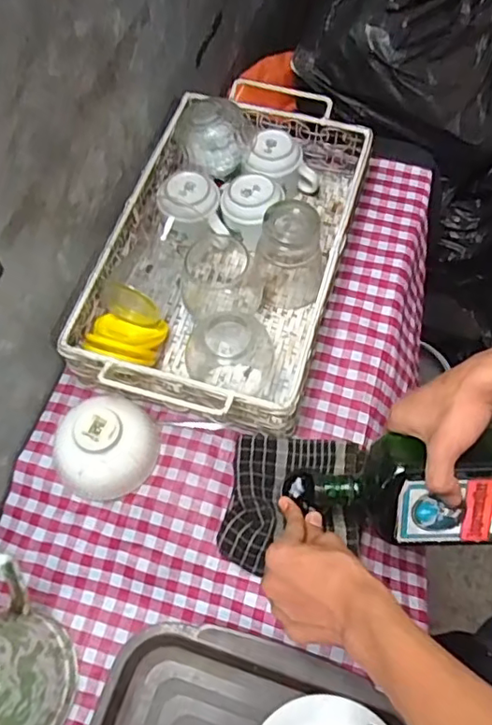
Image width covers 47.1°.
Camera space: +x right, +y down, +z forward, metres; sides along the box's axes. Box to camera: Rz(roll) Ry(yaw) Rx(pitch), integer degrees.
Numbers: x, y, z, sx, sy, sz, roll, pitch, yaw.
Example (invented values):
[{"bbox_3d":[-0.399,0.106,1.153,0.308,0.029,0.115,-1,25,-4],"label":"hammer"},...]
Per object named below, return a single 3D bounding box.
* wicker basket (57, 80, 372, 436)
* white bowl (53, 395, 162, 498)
[{"bbox_3d":[-0.018,-0.141,0.664,0.251,0.104,0.403,15,63,8],"label":"wicker basket"},{"bbox_3d":[-0.143,0.086,0.580,0.106,0.060,0.090,-39,69,-18],"label":"white bowl"}]

